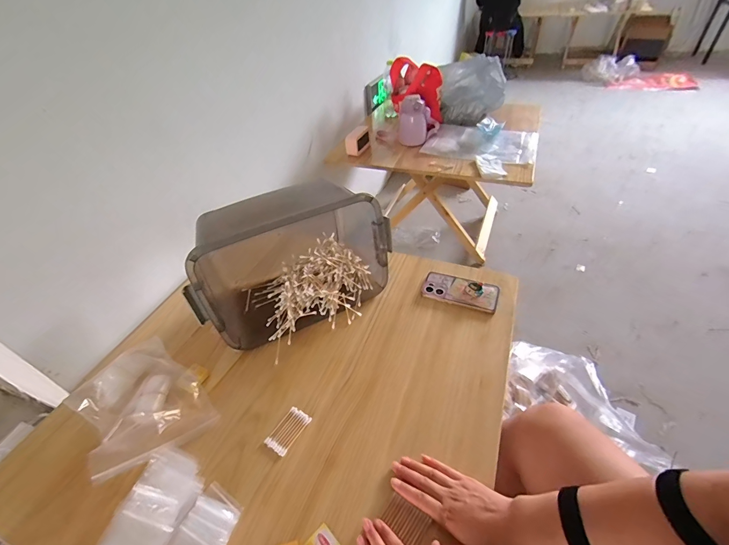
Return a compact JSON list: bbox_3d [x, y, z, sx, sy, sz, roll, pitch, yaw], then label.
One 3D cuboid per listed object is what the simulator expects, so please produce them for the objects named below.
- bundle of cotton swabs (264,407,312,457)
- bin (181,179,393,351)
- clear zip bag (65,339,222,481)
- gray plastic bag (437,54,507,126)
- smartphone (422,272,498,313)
[{"bbox_3d":[-0.130,0.265,0.576,0.041,0.011,0.073,23,51,27],"label":"bundle of cotton swabs"},{"bbox_3d":[-0.161,-0.044,0.728,0.401,0.234,0.234,-21,45,-15],"label":"bin"},{"bbox_3d":[-0.404,0.226,0.603,0.234,0.033,0.175,32,56,33],"label":"clear zip bag"},{"bbox_3d":[0.484,-0.793,1.501,0.286,0.244,0.148,-19,45,-13],"label":"gray plastic bag"},{"bbox_3d":[0.212,0.040,0.756,0.160,0.023,0.081,14,47,21],"label":"smartphone"}]

